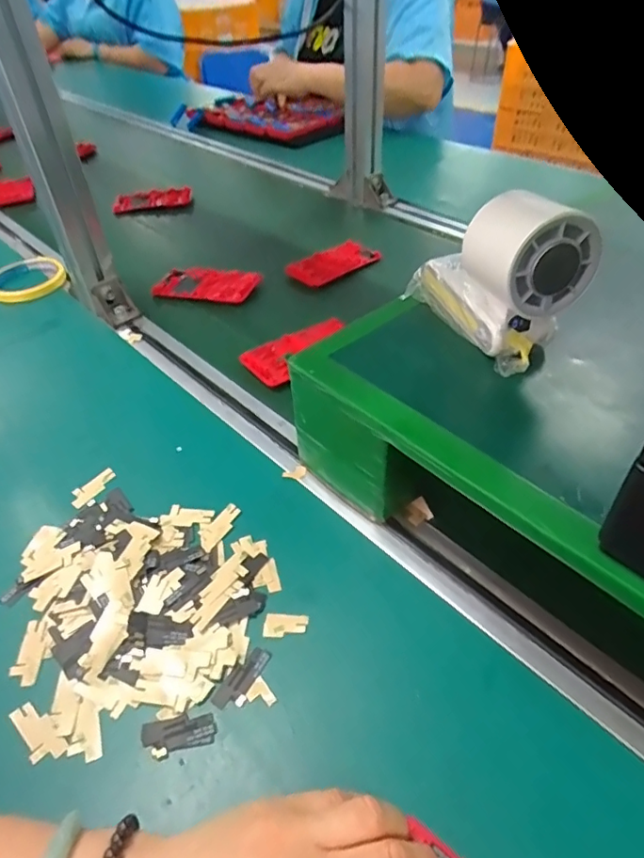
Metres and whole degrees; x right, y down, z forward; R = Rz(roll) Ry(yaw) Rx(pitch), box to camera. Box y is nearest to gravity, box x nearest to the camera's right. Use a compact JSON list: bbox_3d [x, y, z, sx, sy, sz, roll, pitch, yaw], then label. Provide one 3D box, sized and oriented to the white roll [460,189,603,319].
[{"bbox_3d":[0.123,-0.108,0.320,0.061,0.058,0.059,-13,44,-12],"label":"white roll"}]

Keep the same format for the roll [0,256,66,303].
[{"bbox_3d":[-0.377,-0.193,0.680,0.091,0.021,0.091,-22,47,-22],"label":"roll"}]

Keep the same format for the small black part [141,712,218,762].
[{"bbox_3d":[-0.080,0.171,0.299,0.040,0.004,0.019,-9,44,-8],"label":"small black part"}]

